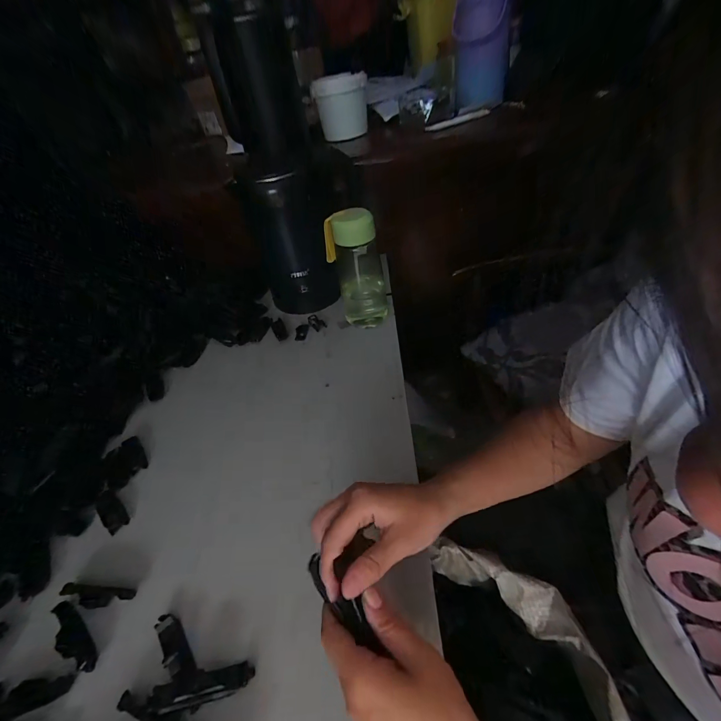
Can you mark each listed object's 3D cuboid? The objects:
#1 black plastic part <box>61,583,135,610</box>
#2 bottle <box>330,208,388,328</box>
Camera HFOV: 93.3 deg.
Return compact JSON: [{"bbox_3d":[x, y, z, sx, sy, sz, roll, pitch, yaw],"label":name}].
[{"bbox_3d":[-0.273,0.241,0.349,0.079,0.009,0.018,-2,45,10],"label":"black plastic part"},{"bbox_3d":[-0.004,-0.155,0.572,0.082,0.192,0.087,-8,43,4],"label":"bottle"}]

